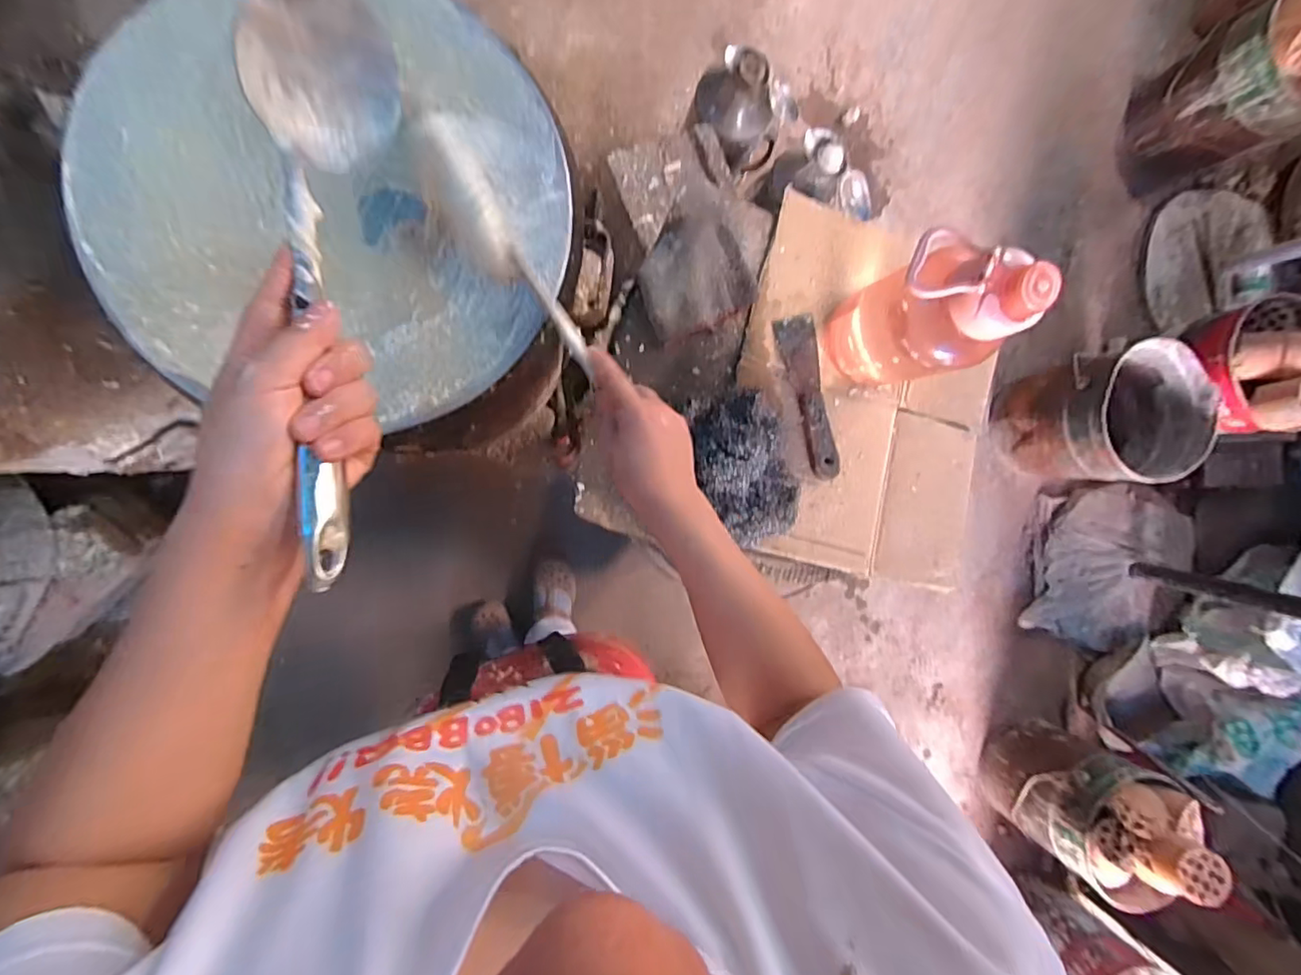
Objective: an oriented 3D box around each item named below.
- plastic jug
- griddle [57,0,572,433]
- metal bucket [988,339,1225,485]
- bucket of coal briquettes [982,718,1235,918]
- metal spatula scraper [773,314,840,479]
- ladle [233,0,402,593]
[{"bbox_3d":[0.253,-0.158,0.547,0.099,0.221,0.110,-19,93,-9],"label":"plastic jug"},{"bbox_3d":[-0.251,-0.241,0.461,0.364,0.023,0.338,0,90,-10],"label":"griddle"},{"bbox_3d":[1.049,-0.165,1.334,0.359,0.279,0.286,-10,92,-9],"label":"metal bucket"},{"bbox_3d":[1.013,0.742,1.303,0.292,0.459,0.270,32,85,-8],"label":"bucket of coal briquettes"},{"bbox_3d":[0.179,-0.101,0.640,0.045,0.024,0.180,-14,93,-9],"label":"metal spatula scraper"},{"bbox_3d":[-0.176,-0.115,0.314,0.069,0.078,0.328,-5,76,-10],"label":"ladle"}]

